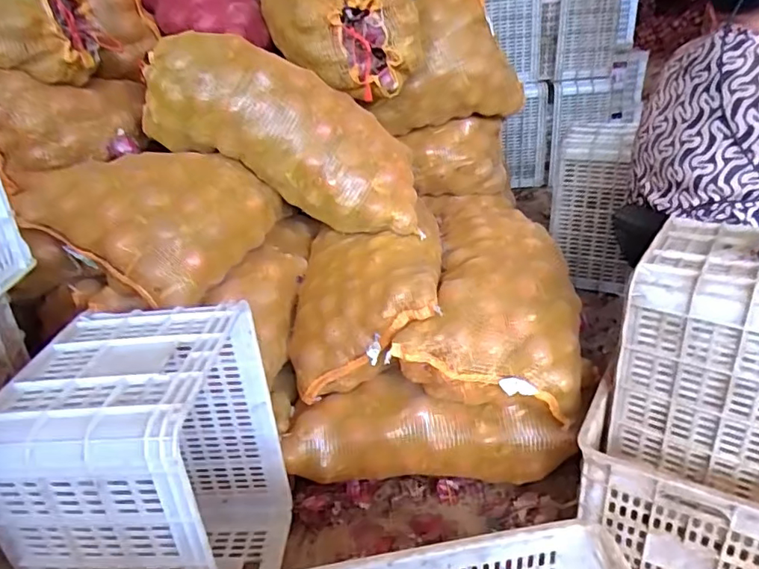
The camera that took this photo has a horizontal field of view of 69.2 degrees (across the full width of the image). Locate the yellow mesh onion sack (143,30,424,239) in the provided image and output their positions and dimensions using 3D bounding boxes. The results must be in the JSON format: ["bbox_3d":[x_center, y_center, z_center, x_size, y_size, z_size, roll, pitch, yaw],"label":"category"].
[{"bbox_3d":[-0.202,-0.363,1.345,0.687,0.285,0.281,28,28,-7],"label":"yellow mesh onion sack"}]

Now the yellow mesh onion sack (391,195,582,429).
[{"bbox_3d":[0.271,0.028,1.270,0.347,0.205,0.591,1,29,14],"label":"yellow mesh onion sack"}]

